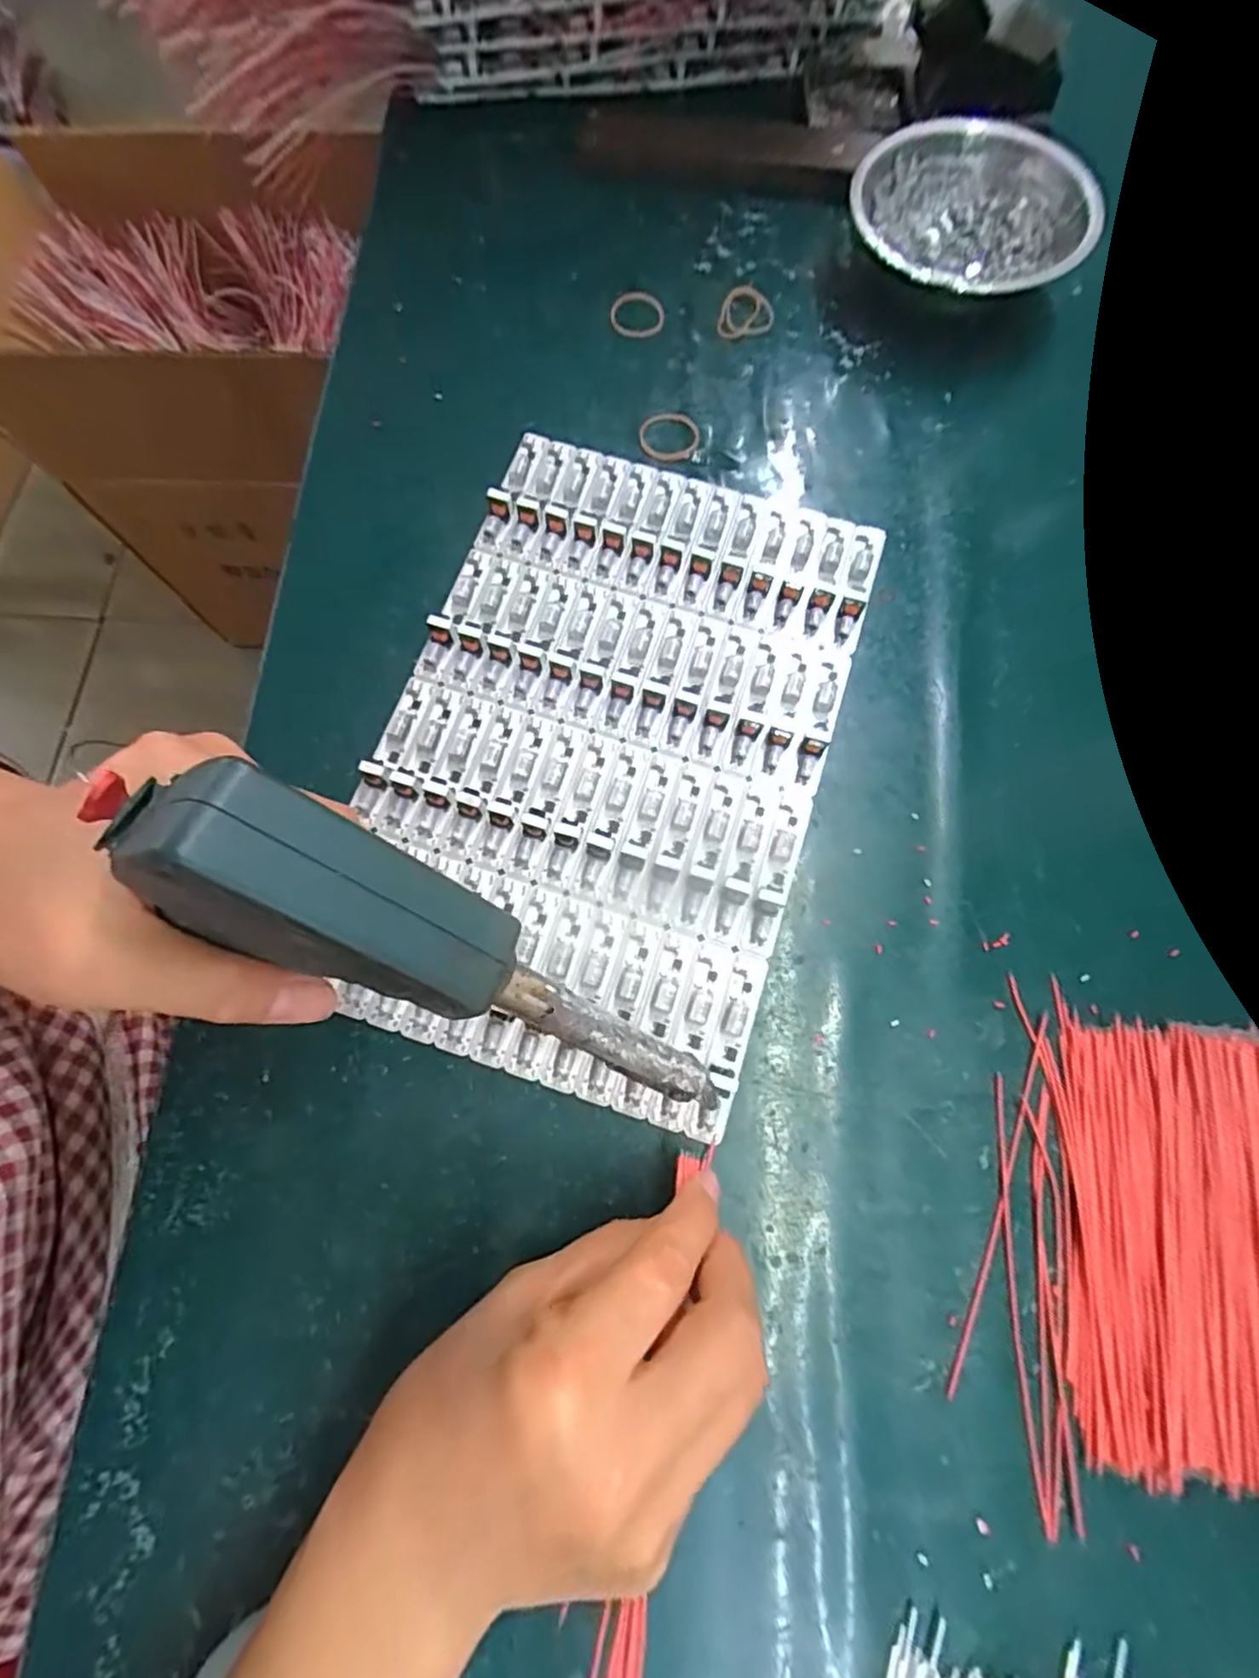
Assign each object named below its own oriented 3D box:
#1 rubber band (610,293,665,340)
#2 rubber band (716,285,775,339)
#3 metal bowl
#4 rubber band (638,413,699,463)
[{"bbox_3d":[0.004,-0.294,0.367,0.032,0.007,0.027,13,75,4],"label":"rubber band"},{"bbox_3d":[0.066,-0.294,0.367,0.028,0.004,0.038,22,75,6],"label":"rubber band"},{"bbox_3d":[0.178,-0.326,0.357,0.119,0.041,0.116,0,74,0],"label":"metal bowl"},{"bbox_3d":[0.021,-0.212,0.346,0.031,0.006,0.032,0,74,0],"label":"rubber band"}]

